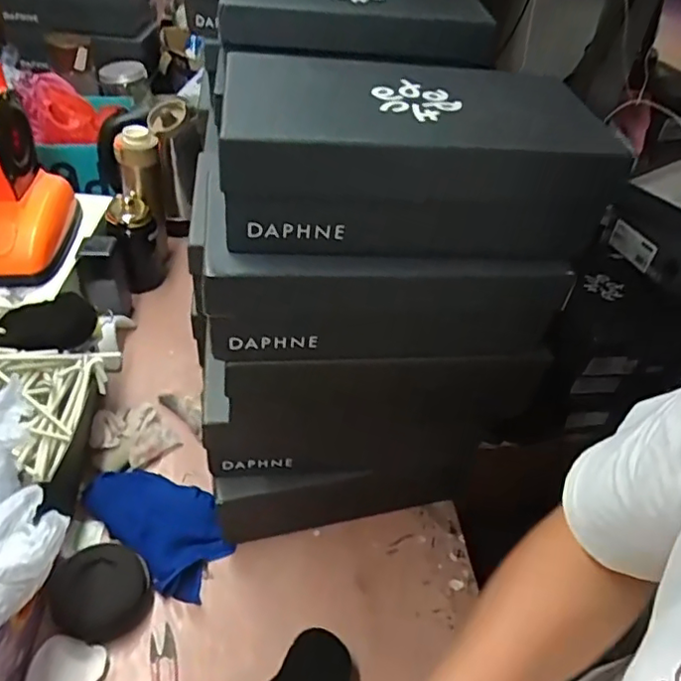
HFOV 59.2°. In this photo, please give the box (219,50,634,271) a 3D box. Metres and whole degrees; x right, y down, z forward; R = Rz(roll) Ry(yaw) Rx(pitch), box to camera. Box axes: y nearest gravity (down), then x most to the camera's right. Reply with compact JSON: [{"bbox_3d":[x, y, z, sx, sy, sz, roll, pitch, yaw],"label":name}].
[{"bbox_3d":[0.056,-0.159,0.505,0.287,0.104,0.185,2,43,-6],"label":"box"}]

